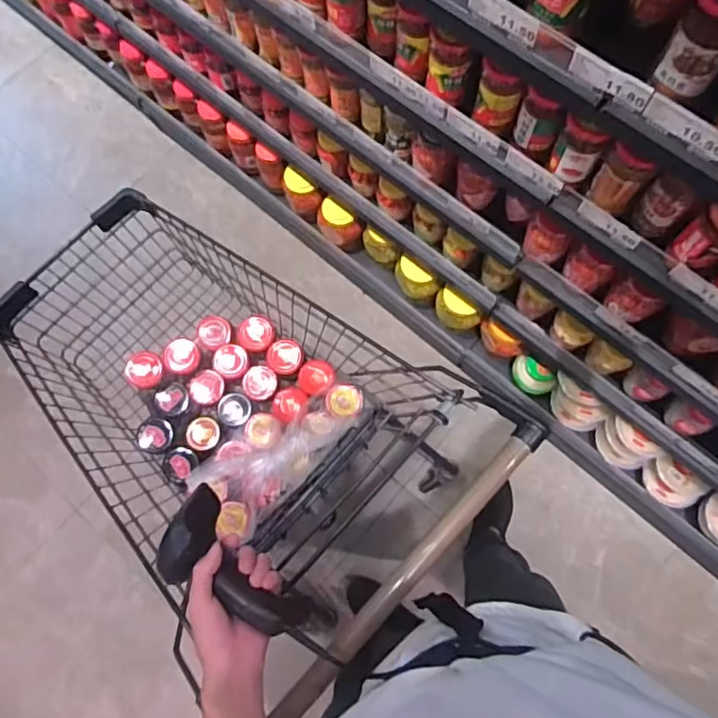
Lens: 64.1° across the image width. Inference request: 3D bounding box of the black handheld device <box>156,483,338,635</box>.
[{"bbox_3d":[-0.103,0.201,0.545,0.177,0.061,0.079,29,77,6],"label":"black handheld device"}]

